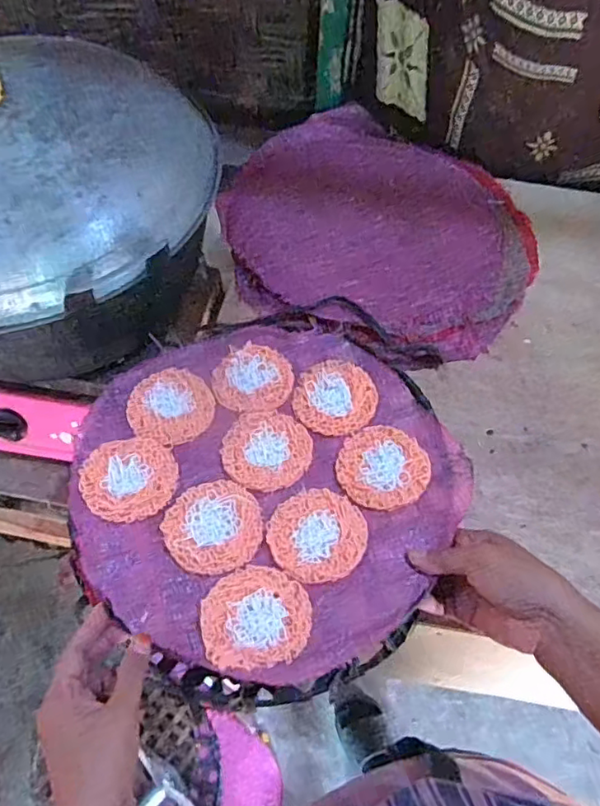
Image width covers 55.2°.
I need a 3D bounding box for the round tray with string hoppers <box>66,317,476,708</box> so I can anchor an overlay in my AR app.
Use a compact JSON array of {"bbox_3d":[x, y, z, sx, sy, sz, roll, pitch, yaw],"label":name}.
[{"bbox_3d":[-0.028,0.062,0.508,0.324,0.031,0.338,0,58,-1],"label":"round tray with string hoppers"}]

